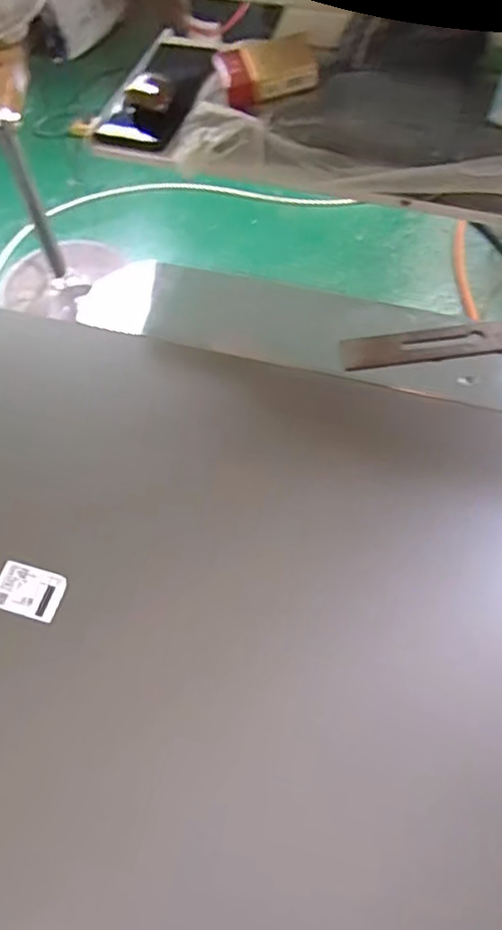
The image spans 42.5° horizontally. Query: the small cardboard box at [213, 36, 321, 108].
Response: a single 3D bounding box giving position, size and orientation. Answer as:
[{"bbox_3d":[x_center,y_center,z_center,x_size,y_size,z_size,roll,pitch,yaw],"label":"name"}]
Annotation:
[{"bbox_3d":[0.016,-0.381,0.622,0.093,0.024,0.063,-7,61,-1],"label":"small cardboard box"}]

